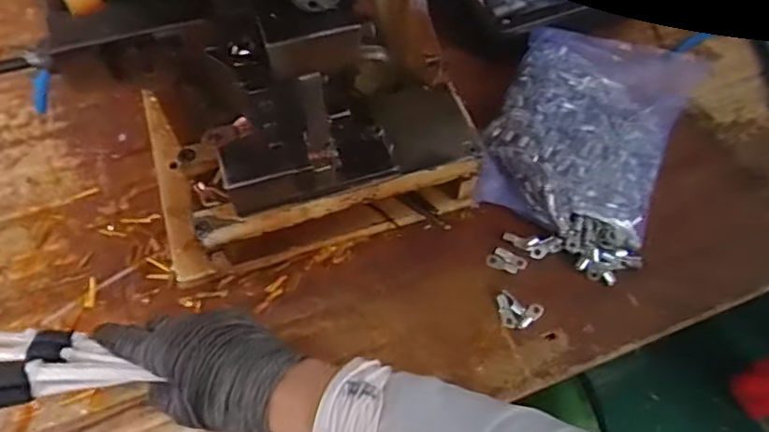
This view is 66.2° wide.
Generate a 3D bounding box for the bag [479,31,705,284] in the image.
[{"bbox_3d":[0.186,-0.073,0.562,0.163,0.049,0.239,21,62,11],"label":"bag"}]

